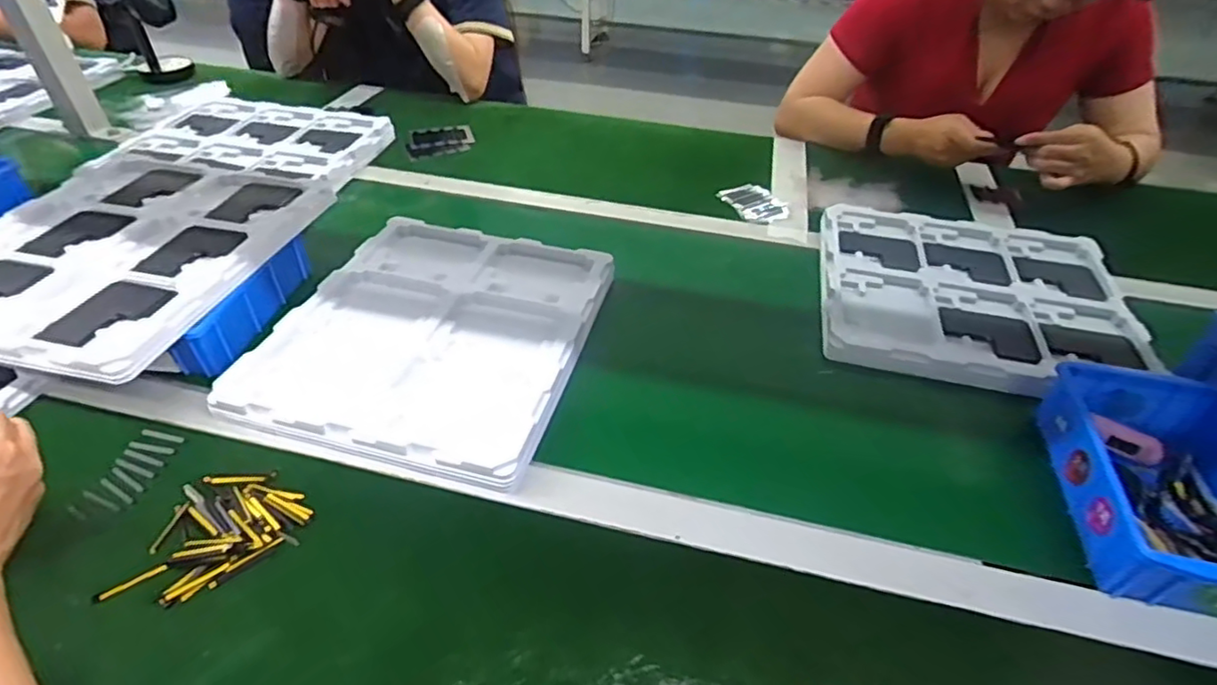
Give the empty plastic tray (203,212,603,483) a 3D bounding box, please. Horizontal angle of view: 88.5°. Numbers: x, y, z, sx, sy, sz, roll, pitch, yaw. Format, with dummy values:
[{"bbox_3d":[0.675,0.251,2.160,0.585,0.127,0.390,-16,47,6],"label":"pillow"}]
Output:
[{"bbox_3d":[-0.167,-0.014,0.636,0.282,0.032,0.340,14,43,9],"label":"empty plastic tray"}]

